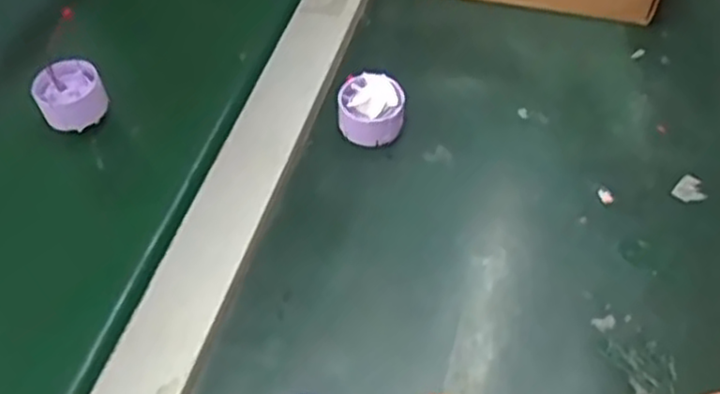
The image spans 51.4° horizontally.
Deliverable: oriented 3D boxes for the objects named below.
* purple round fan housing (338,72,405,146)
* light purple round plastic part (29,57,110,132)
[{"bbox_3d":[0.008,-0.063,0.536,0.046,0.033,0.039,-4,52,-1],"label":"purple round fan housing"},{"bbox_3d":[-0.213,-0.072,0.552,0.047,0.039,0.041,-31,57,-21],"label":"light purple round plastic part"}]

